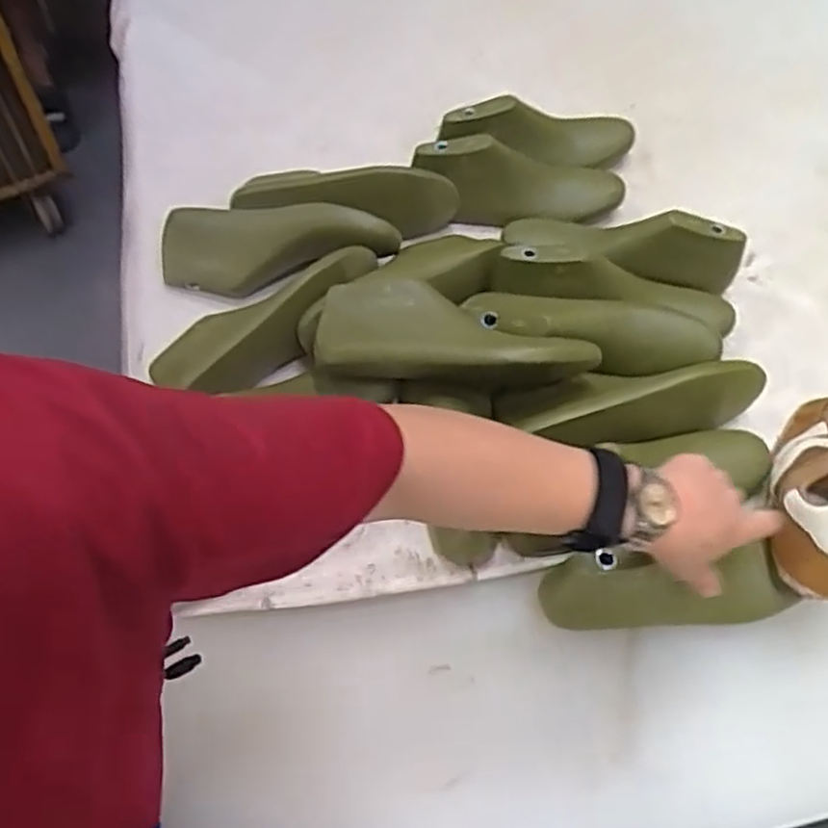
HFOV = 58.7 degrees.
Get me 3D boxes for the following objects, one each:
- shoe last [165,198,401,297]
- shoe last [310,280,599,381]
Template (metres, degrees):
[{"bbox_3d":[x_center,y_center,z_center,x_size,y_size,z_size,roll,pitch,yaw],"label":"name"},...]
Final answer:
[{"bbox_3d":[-0.140,-0.170,0.763,0.244,0.067,0.082,3,56,1],"label":"shoe last"},{"bbox_3d":[0.037,-0.058,0.665,0.246,0.066,0.092,8,57,5],"label":"shoe last"}]

